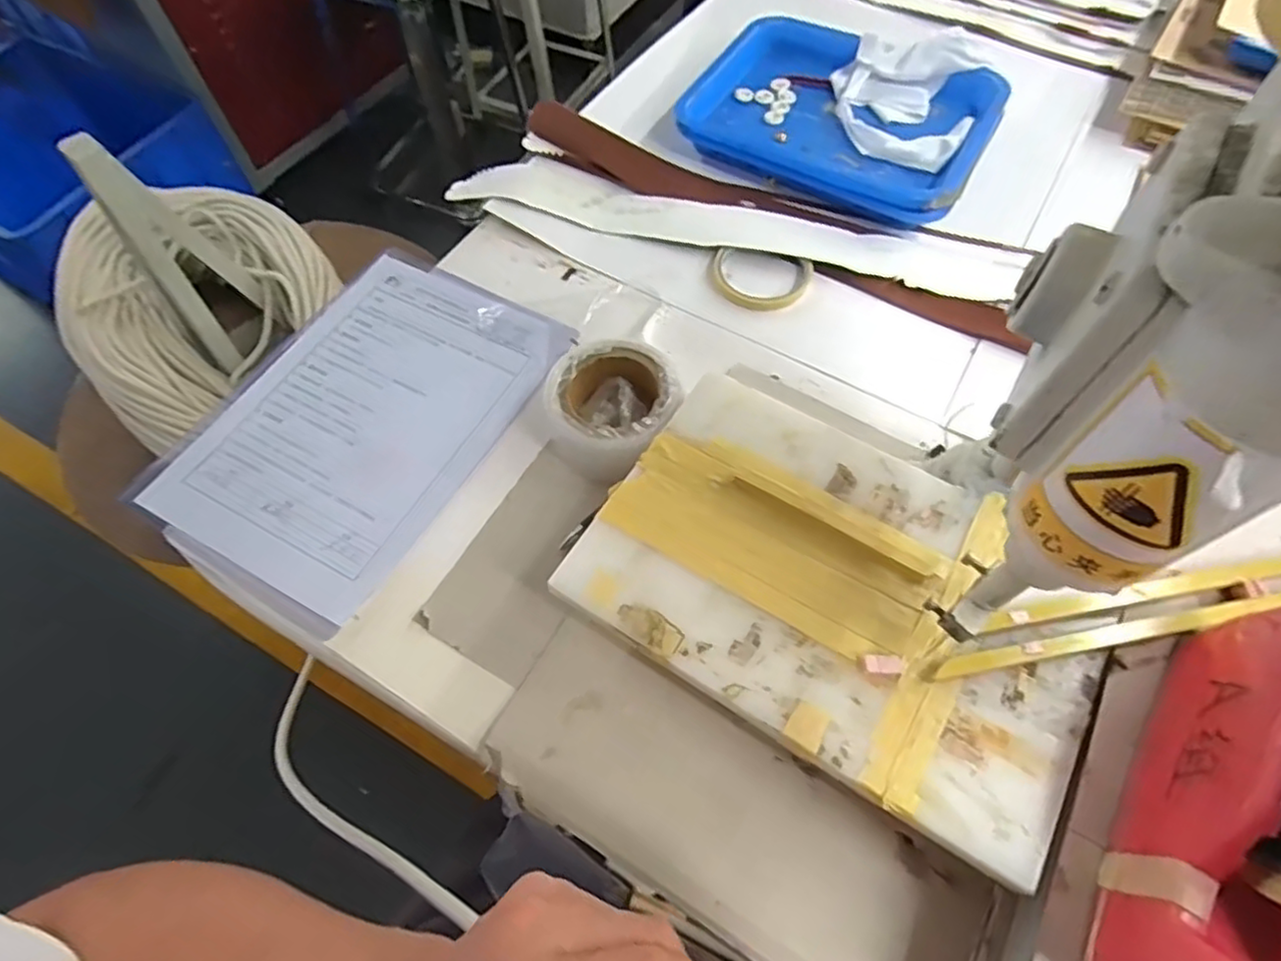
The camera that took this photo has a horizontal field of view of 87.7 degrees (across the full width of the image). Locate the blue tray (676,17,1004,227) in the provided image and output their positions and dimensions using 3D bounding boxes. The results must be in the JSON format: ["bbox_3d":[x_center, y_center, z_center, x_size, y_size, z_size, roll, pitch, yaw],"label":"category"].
[{"bbox_3d":[0.203,-0.374,0.676,0.285,0.036,0.214,28,66,15],"label":"blue tray"}]

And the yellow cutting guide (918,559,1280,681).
[{"bbox_3d":[0.311,0.073,0.389,0.306,0.012,0.033,-9,62,-4],"label":"yellow cutting guide"}]

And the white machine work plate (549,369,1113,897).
[{"bbox_3d":[0.121,0.061,0.409,0.297,0.011,0.199,29,69,16],"label":"white machine work plate"}]

